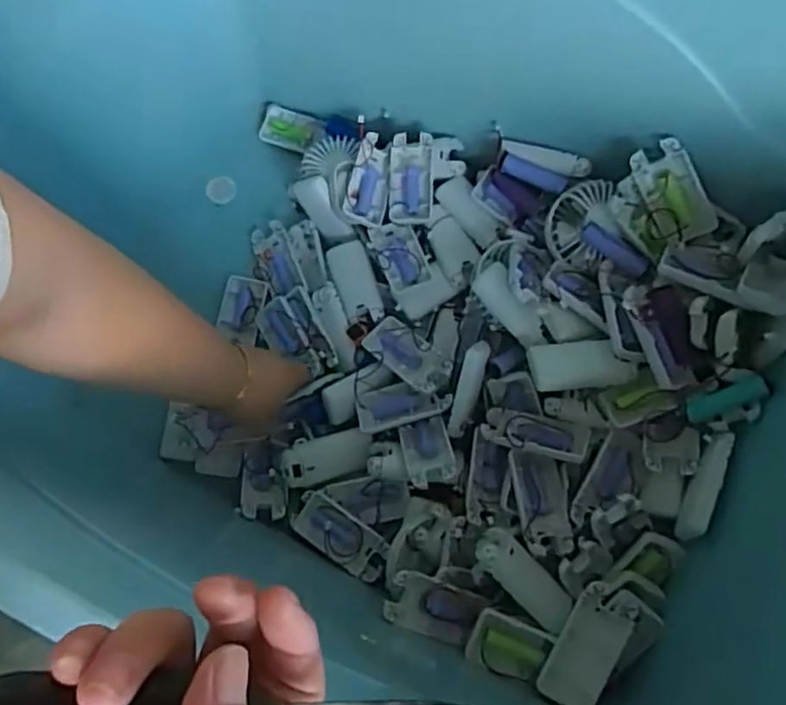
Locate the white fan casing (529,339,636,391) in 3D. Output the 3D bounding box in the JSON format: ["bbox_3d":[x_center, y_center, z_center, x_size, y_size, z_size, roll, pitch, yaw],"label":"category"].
[{"bbox_3d":[0.167,0.011,0.583,0.089,0.015,0.041,-3,79,-2],"label":"white fan casing"}]

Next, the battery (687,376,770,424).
[{"bbox_3d":[0.279,0.039,0.552,0.064,0.017,0.021,-27,79,23],"label":"battery"}]

